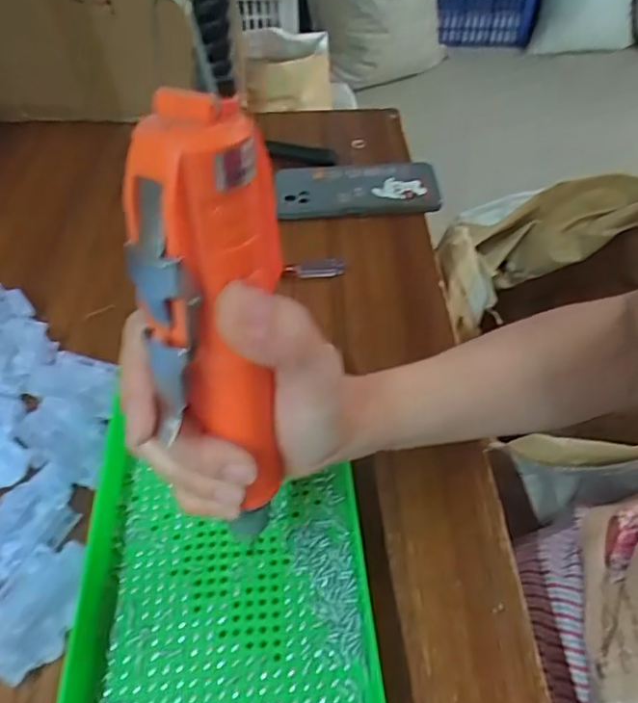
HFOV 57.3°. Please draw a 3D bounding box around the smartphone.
[{"bbox_3d":[0.038,-0.171,0.602,0.162,0.013,0.081,-5,58,1],"label":"smartphone"}]

